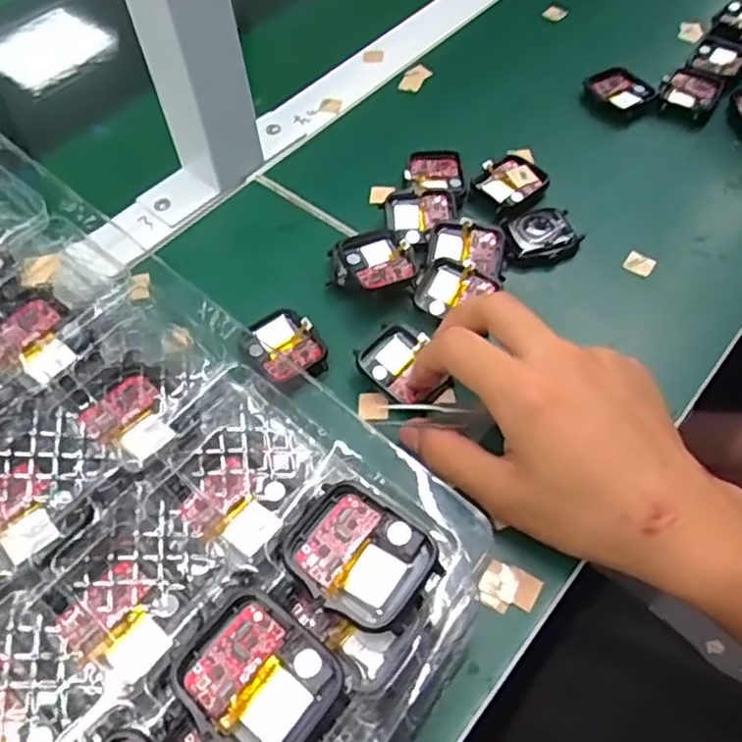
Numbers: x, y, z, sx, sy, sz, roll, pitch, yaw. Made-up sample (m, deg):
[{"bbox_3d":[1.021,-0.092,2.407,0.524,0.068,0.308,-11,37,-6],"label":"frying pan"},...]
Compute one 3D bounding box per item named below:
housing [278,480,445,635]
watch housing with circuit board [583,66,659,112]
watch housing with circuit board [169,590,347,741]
[{"bbox_3d":[-0.004,0.059,0.215,0.047,0.008,0.036,30,62,20],"label":"housing"},{"bbox_3d":[0.173,-0.199,0.466,0.036,0.008,0.042,-30,60,-17],"label":"watch housing with circuit board"},{"bbox_3d":[-0.033,0.089,0.194,0.043,0.010,0.037,35,64,23],"label":"watch housing with circuit board"}]

